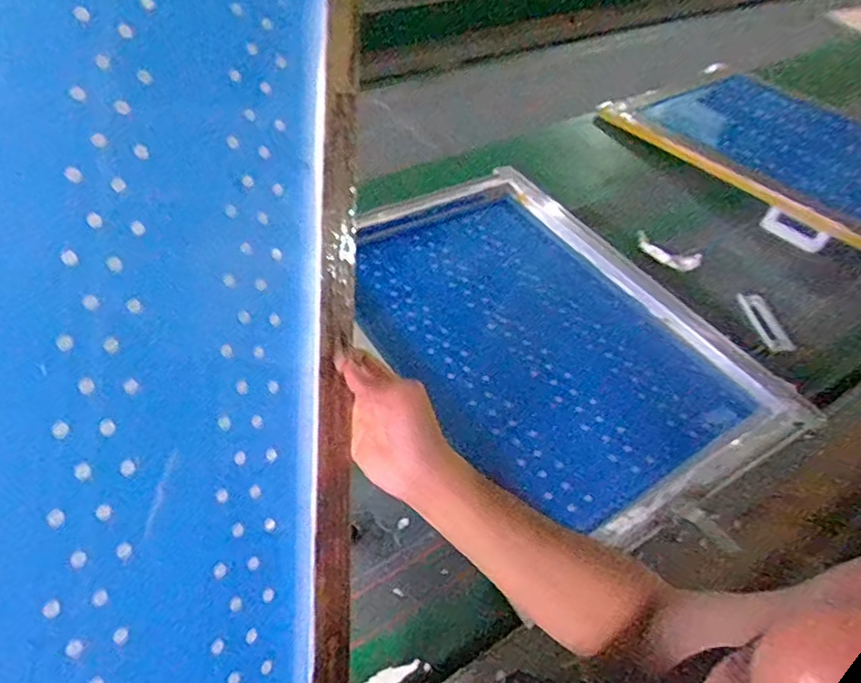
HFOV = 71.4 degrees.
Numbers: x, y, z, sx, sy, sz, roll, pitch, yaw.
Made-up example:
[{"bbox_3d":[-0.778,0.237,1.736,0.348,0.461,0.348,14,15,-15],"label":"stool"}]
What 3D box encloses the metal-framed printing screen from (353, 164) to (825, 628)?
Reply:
[{"bbox_3d":[0.167,-0.036,0.973,0.480,0.054,0.726,-25,56,-20],"label":"metal-framed printing screen"}]

